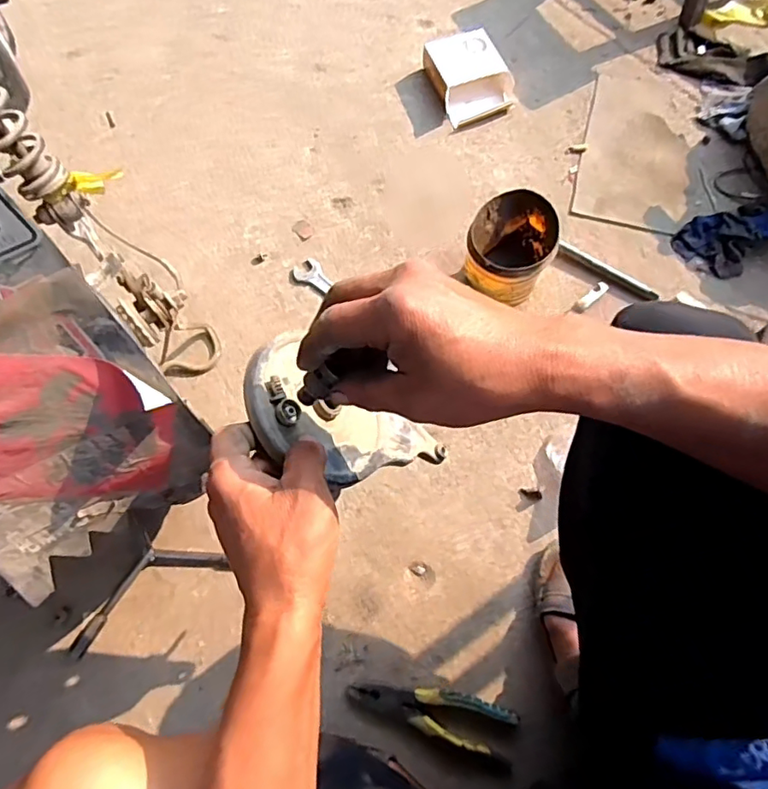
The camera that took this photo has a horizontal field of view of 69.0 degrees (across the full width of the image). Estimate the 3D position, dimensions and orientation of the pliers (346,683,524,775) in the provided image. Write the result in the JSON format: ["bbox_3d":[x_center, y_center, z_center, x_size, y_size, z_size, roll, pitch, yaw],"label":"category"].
[{"bbox_3d":[0.054,0.343,0.606,0.183,0.013,0.058,20,74,8],"label":"pliers"}]

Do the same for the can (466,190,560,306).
[{"bbox_3d":[0.170,-0.195,0.762,0.108,0.095,0.126,25,76,10],"label":"can"}]

